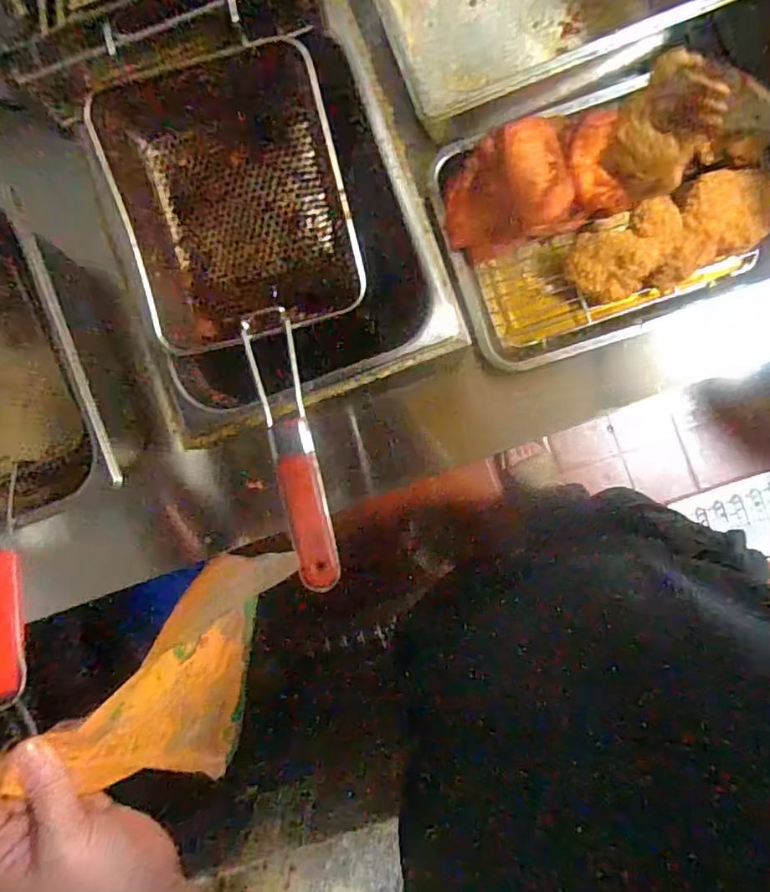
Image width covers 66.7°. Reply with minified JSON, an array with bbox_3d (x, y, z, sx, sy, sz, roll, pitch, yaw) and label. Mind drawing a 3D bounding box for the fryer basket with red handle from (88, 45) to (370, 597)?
[{"bbox_3d":[-0.101,-0.111,0.543,0.185,0.128,0.456,-14,89,4],"label":"fryer basket with red handle"}]

